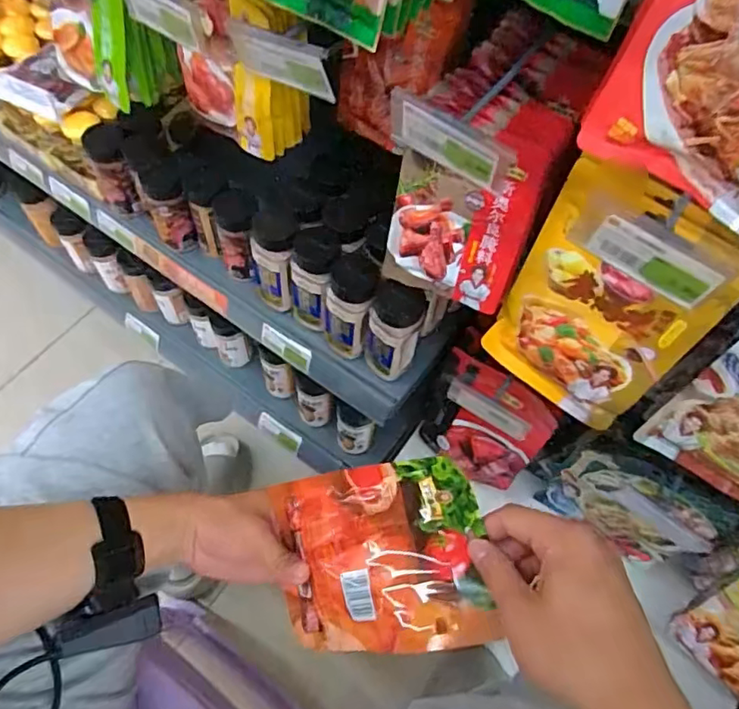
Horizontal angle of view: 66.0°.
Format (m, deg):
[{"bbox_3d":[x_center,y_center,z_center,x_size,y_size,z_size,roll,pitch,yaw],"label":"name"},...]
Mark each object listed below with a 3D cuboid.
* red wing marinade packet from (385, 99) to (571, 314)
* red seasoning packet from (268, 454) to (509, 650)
[{"bbox_3d":[0.083,-0.131,0.515,0.125,0.196,0.016,22,45,11],"label":"red wing marinade packet"},{"bbox_3d":[-0.001,0.141,0.397,0.166,0.022,0.120,-19,78,26],"label":"red seasoning packet"}]

